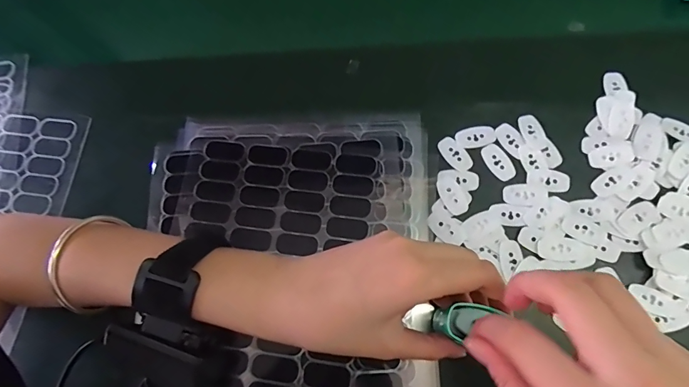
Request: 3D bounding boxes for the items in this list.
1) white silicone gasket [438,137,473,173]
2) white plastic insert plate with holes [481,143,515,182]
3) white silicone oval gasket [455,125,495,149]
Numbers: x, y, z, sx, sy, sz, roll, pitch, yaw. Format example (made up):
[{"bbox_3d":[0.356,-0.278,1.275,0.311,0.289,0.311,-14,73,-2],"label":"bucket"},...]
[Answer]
[{"bbox_3d":[0.086,-0.030,0.306,0.017,0.004,0.030,-44,81,-10],"label":"white silicone gasket"},{"bbox_3d":[0.119,-0.024,0.303,0.017,0.004,0.031,-30,76,-1],"label":"white plastic insert plate with holes"},{"bbox_3d":[0.103,-0.045,0.308,0.030,0.005,0.017,-12,70,-1],"label":"white silicone oval gasket"}]

